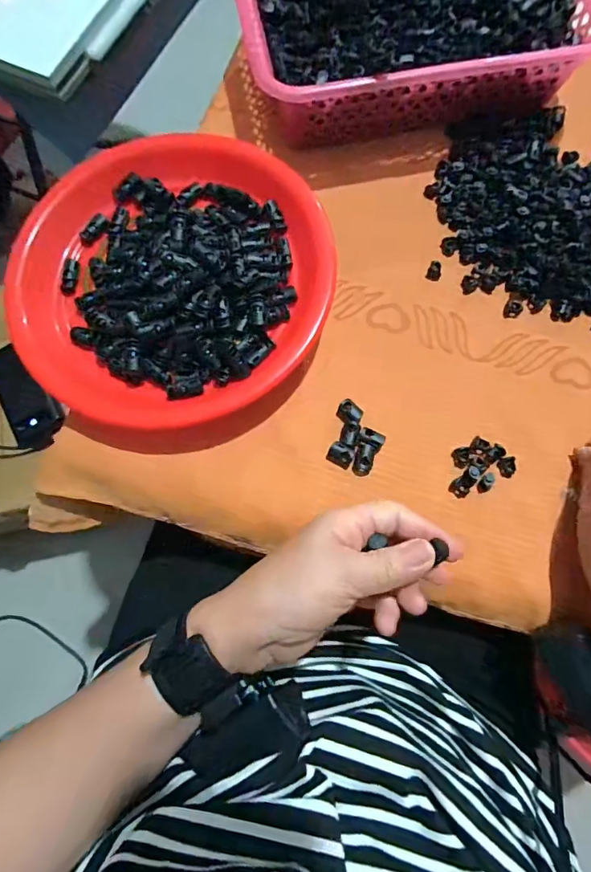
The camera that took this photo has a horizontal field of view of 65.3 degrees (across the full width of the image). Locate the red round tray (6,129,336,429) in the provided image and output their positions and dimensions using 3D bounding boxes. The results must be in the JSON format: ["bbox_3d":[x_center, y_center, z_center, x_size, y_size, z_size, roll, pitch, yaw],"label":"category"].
[{"bbox_3d":[-0.103,-0.139,0.383,0.250,0.043,0.262,0,76,1],"label":"red round tray"}]

